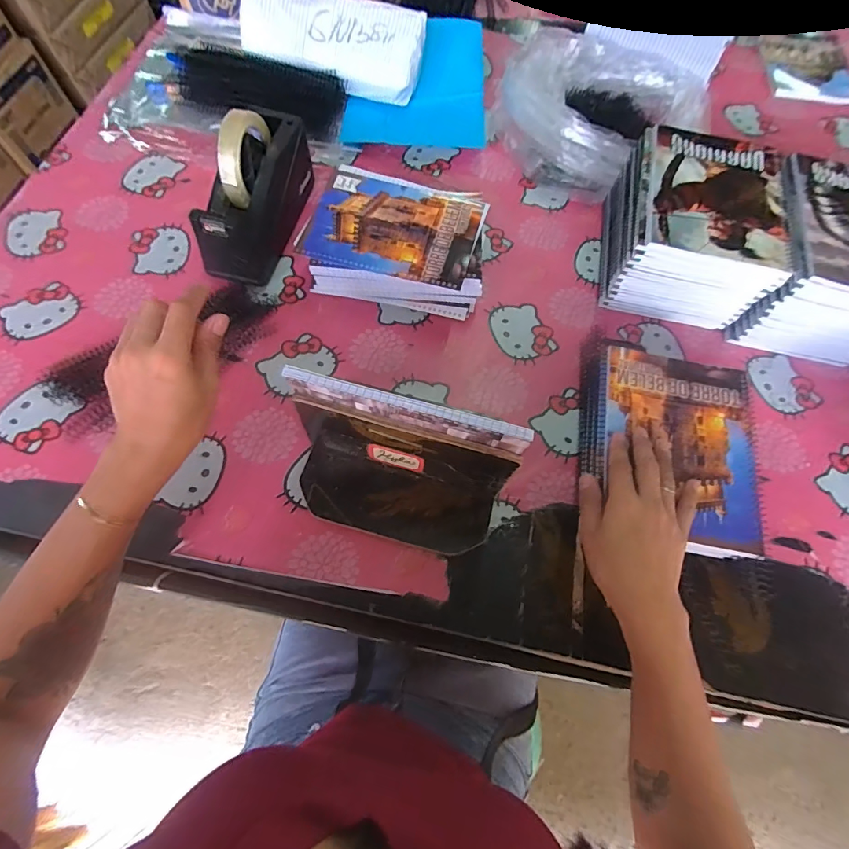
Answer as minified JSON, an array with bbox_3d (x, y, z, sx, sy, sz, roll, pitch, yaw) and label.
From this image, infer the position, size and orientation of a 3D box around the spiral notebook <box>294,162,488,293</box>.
[{"bbox_3d":[-0.034,-0.236,0.531,0.192,0.007,0.149,16,66,4],"label":"spiral notebook"}]

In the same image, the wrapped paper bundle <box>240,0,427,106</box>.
[{"bbox_3d":[-0.137,-0.576,0.682,0.266,0.065,0.118,14,109,1],"label":"wrapped paper bundle"}]

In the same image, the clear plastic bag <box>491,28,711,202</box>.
[{"bbox_3d":[0.249,-0.471,0.668,0.270,0.088,0.249,-33,72,-16],"label":"clear plastic bag"}]

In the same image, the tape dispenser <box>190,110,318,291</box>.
[{"bbox_3d":[-0.203,-0.276,0.537,0.070,0.123,0.215,16,66,4],"label":"tape dispenser"}]

